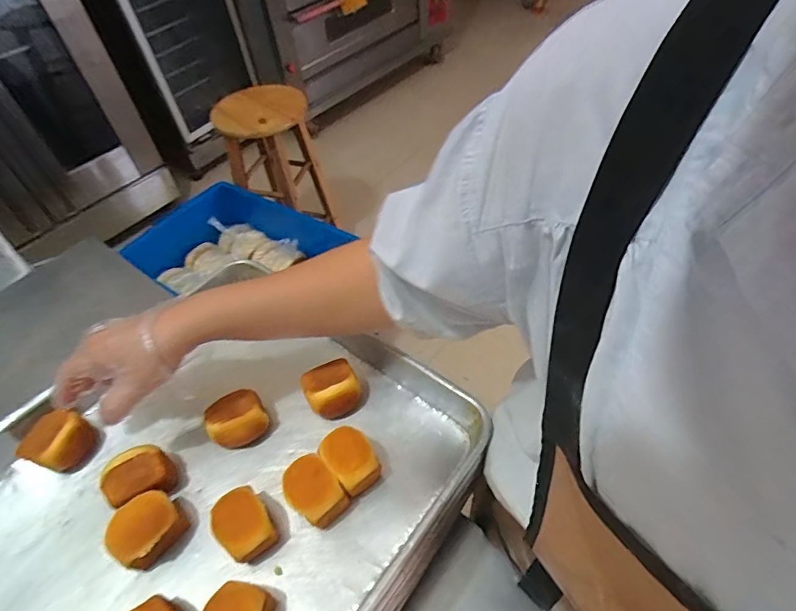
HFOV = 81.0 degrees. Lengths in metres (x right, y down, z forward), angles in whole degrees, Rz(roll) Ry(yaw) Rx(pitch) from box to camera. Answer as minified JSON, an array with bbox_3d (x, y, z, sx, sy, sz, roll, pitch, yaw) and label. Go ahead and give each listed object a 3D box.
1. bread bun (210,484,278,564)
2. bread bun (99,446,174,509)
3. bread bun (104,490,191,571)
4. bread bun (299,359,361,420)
[{"bbox_3d":[-0.140,0.202,0.427,0.043,0.043,0.059,-34,56,-21],"label":"bread bun"},{"bbox_3d":[-0.254,0.172,0.465,0.062,0.045,0.046,-26,53,-16],"label":"bread bun"},{"bbox_3d":[-0.230,0.209,0.432,0.049,0.045,0.058,36,62,29],"label":"bread bun"},{"bbox_3d":[-0.073,0.091,0.508,0.055,0.035,0.047,-25,53,-15],"label":"bread bun"}]

